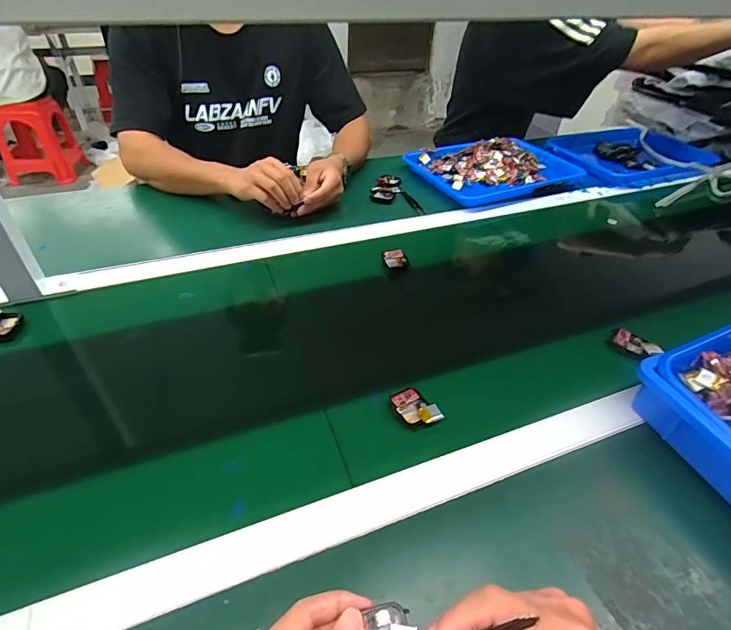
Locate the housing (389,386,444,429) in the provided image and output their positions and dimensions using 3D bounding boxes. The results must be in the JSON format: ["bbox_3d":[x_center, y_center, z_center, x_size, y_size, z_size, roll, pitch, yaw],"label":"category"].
[{"bbox_3d":[0.053,0.100,0.468,0.038,0.011,0.050,-18,44,-22],"label":"housing"}]

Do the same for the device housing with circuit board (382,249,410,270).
[{"bbox_3d":[0.047,-0.086,0.675,0.037,0.010,0.043,-8,41,-12],"label":"device housing with circuit board"}]

